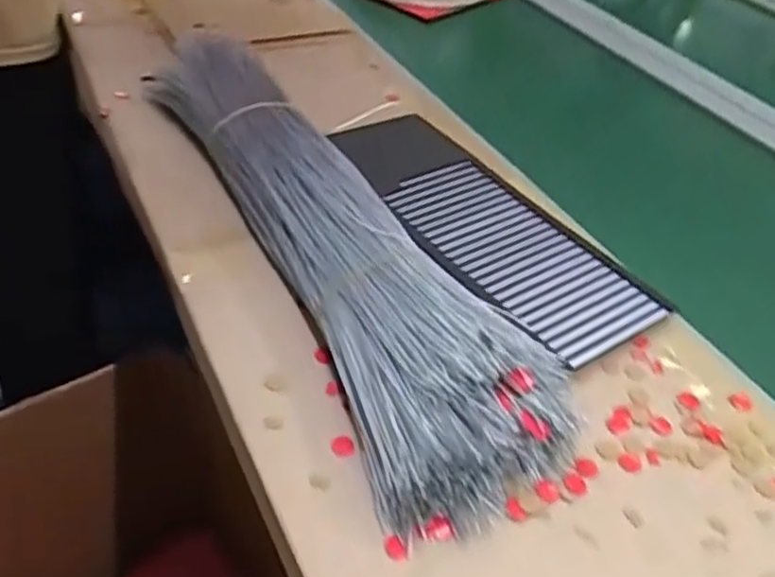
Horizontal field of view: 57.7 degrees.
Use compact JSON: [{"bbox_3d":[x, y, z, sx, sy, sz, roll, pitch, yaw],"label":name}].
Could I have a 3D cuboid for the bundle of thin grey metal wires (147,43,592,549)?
[{"bbox_3d":[-0.039,-0.044,0.522,0.132,0.078,0.460,-17,47,-24],"label":"bundle of thin grey metal wires"}]

